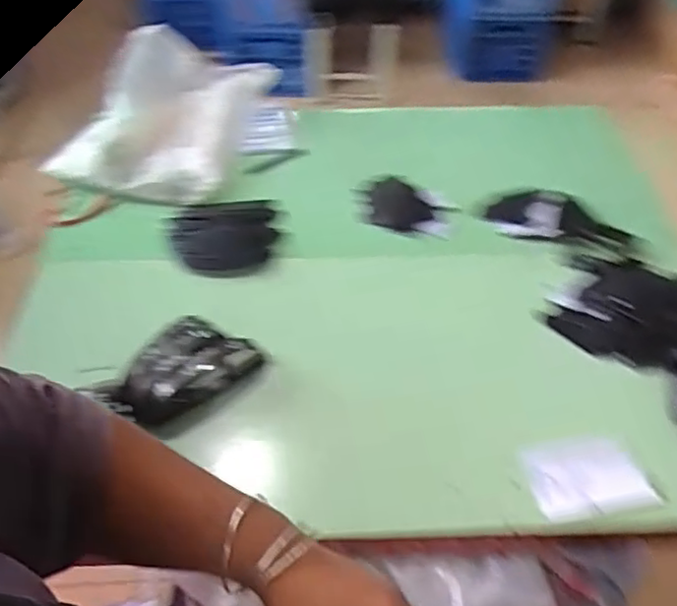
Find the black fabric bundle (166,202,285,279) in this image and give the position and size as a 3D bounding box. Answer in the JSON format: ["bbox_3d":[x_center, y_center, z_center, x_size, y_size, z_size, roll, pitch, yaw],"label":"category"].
[{"bbox_3d":[-0.185,-0.109,1.163,0.194,0.071,0.138,-17,52,-12],"label":"black fabric bundle"}]

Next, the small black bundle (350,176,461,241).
[{"bbox_3d":[0.122,-0.178,1.264,0.177,0.051,0.122,8,51,9],"label":"small black bundle"}]

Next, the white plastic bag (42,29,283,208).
[{"bbox_3d":[-0.317,-0.351,1.274,0.287,0.151,0.375,14,52,13],"label":"white plastic bag"}]

